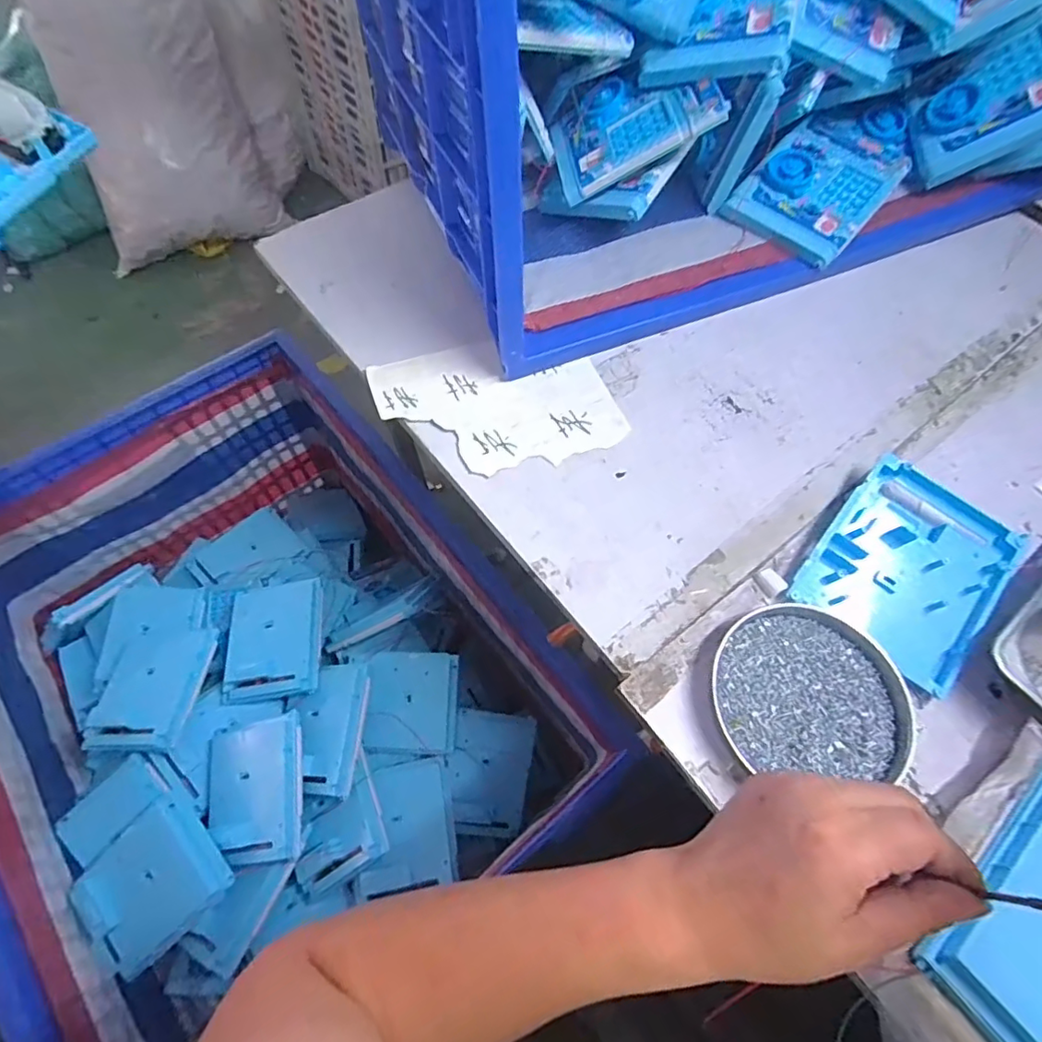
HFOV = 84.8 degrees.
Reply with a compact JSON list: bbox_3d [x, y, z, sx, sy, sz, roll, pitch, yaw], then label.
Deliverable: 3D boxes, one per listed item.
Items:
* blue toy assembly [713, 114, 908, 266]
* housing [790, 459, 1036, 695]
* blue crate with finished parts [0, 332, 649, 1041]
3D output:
[{"bbox_3d":[0.319,-0.358,0.610,0.128,0.042,0.160,39,68,17],"label":"blue toy assembly"},{"bbox_3d":[0.310,0.035,0.451,0.124,0.031,0.149,39,68,17],"label":"housing"},{"bbox_3d":[-0.378,0.216,0.838,0.600,0.350,0.785,-34,69,-18],"label":"blue crate with finished parts"}]

